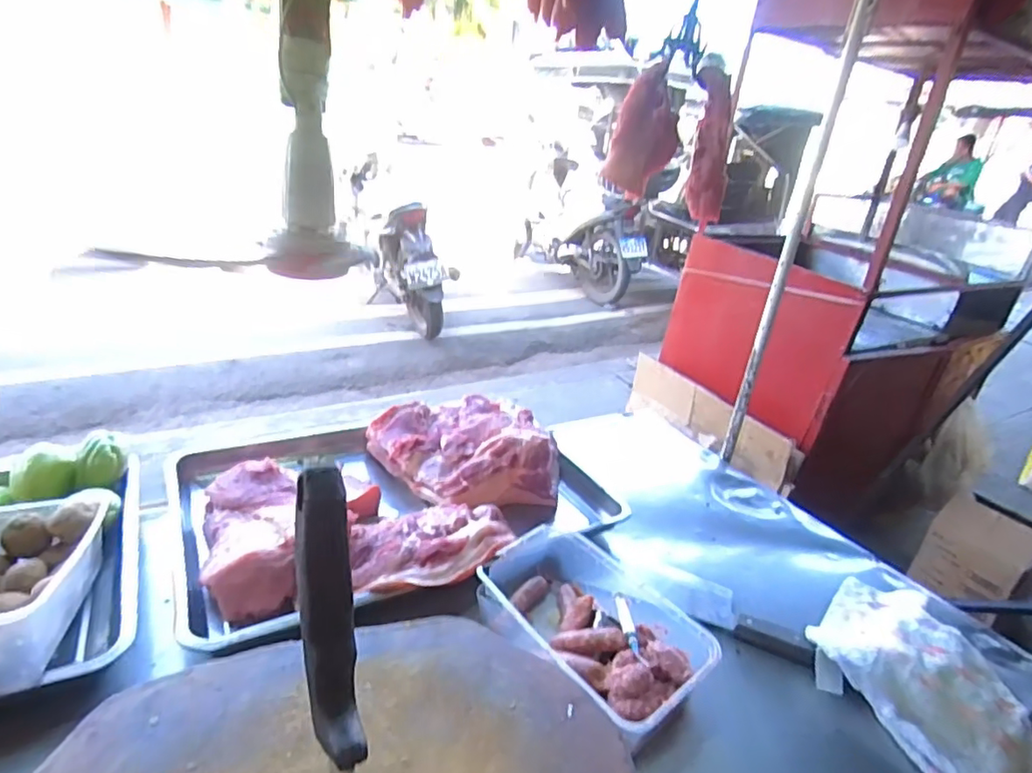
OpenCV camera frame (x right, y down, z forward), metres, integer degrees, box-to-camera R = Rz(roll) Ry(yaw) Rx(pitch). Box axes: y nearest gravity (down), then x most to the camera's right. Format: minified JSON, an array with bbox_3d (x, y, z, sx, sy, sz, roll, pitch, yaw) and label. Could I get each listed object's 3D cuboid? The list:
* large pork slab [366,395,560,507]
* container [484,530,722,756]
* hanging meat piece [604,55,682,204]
[{"bbox_3d":[-0.079,0.097,0.945,0.287,0.085,0.227,-1,27,-20],"label":"large pork slab"},{"bbox_3d":[0.078,0.270,0.655,0.164,0.070,0.253,-13,33,-38],"label":"container"},{"bbox_3d":[0.168,-0.329,0.775,0.052,0.142,0.080,-16,35,-42],"label":"hanging meat piece"}]

